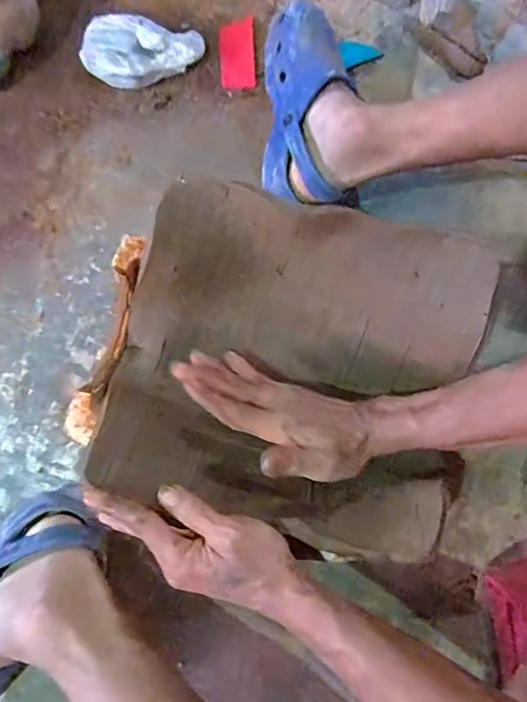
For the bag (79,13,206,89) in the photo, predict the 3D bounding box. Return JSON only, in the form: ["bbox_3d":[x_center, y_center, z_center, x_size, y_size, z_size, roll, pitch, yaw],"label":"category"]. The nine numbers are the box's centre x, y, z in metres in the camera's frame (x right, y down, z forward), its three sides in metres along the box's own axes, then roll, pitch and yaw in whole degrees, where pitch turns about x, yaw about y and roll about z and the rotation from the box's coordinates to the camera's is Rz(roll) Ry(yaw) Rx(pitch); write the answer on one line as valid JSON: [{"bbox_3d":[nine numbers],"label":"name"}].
[{"bbox_3d":[-0.161,-0.406,0.651,0.161,0.047,0.095,-7,77,-1],"label":"bag"}]

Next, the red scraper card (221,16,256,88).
[{"bbox_3d":[-0.036,-0.411,0.665,0.049,0.009,0.093,-2,92,11],"label":"red scraper card"}]

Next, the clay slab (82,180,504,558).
[{"bbox_3d":[0.028,0.027,0.464,0.310,0.168,0.272,7,77,2],"label":"clay slab"}]

